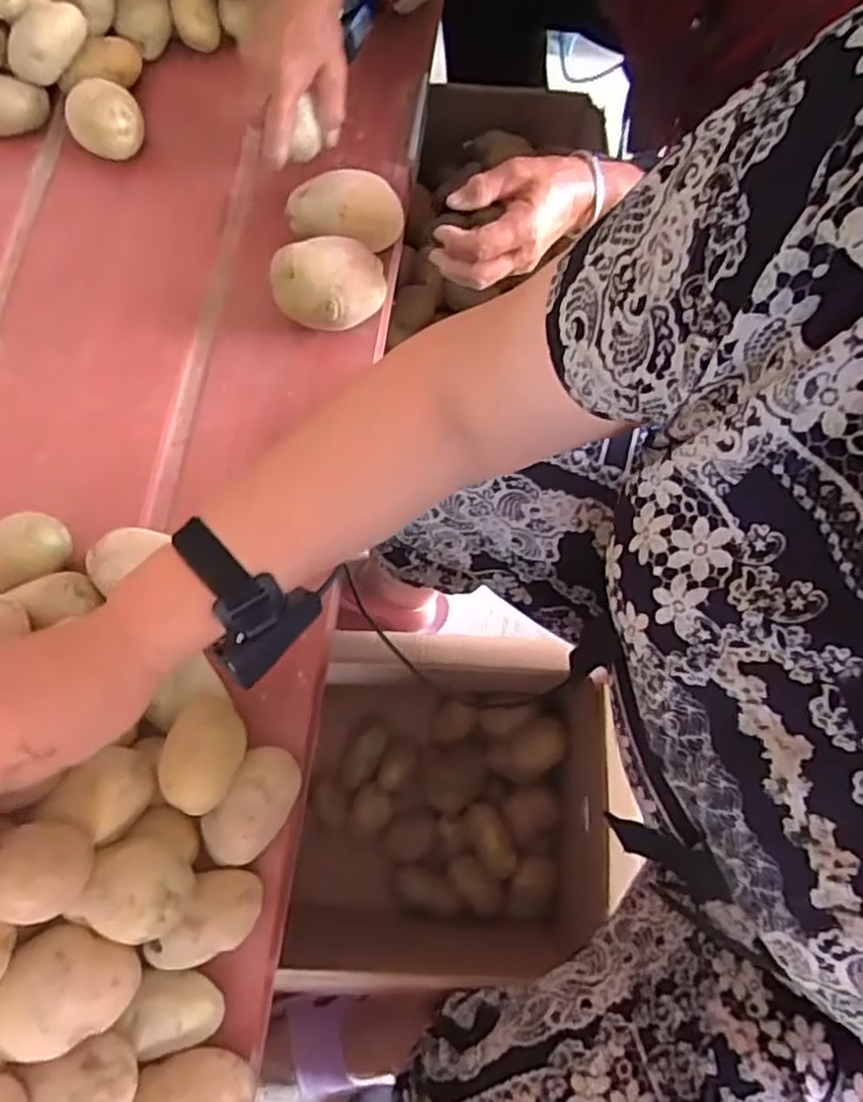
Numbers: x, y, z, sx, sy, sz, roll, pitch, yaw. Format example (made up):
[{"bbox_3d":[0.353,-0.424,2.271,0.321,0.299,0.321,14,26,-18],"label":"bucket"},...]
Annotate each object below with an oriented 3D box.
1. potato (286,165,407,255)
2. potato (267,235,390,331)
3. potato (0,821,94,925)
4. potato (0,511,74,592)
[{"bbox_3d":[-0.073,-0.283,0.624,0.099,0.060,0.059,-6,74,-2],"label":"potato"},{"bbox_3d":[-0.084,-0.220,0.602,0.090,0.058,0.063,-11,75,-4],"label":"potato"},{"bbox_3d":[-0.221,0.182,0.412,0.047,0.054,0.047,0,74,-1],"label":"potato"},{"bbox_3d":[-0.308,0.003,0.549,0.068,0.045,0.048,-32,77,-9],"label":"potato"}]

